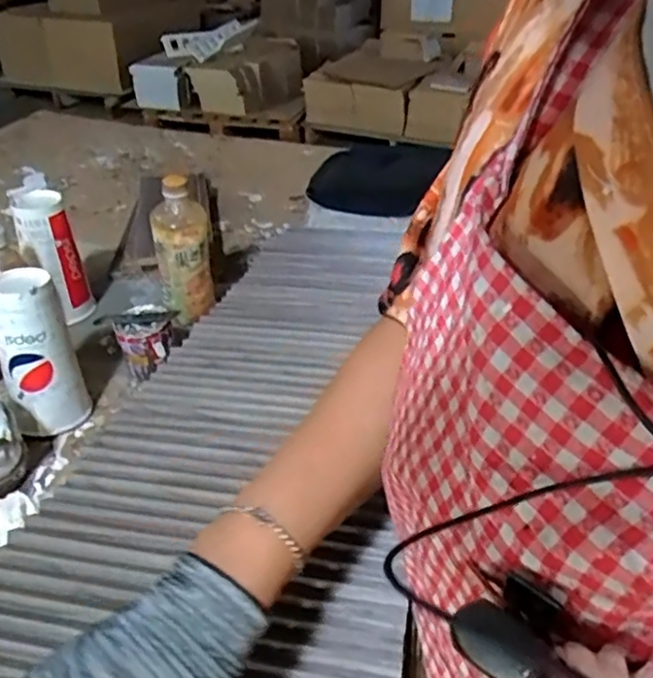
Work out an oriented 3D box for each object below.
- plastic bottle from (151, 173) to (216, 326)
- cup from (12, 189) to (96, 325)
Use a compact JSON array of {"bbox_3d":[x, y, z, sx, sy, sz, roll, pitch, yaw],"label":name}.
[{"bbox_3d":[-0.186,-0.104,0.840,0.067,0.218,0.056,-12,39,-14],"label":"plastic bottle"},{"bbox_3d":[-0.363,-0.098,0.860,0.066,0.187,0.065,0,38,0],"label":"cup"}]

